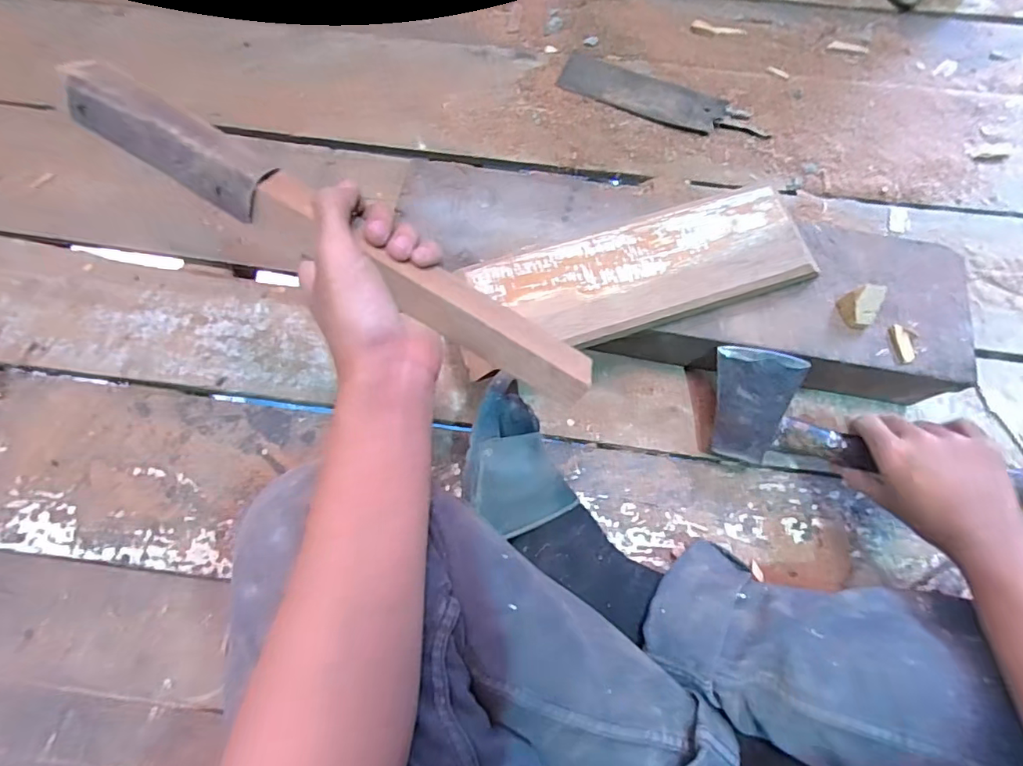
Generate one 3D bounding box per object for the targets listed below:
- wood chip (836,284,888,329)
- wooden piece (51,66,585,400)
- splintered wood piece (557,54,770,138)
[{"bbox_3d":[0.324,-0.071,0.476,0.022,0.036,0.030,-4,71,-2],"label":"wood chip"},{"bbox_3d":[-0.087,-0.079,0.296,0.313,0.021,0.035,29,74,-12],"label":"wooden piece"},{"bbox_3d":[0.191,-0.365,0.667,0.260,0.010,0.061,25,74,8],"label":"splintered wood piece"}]

